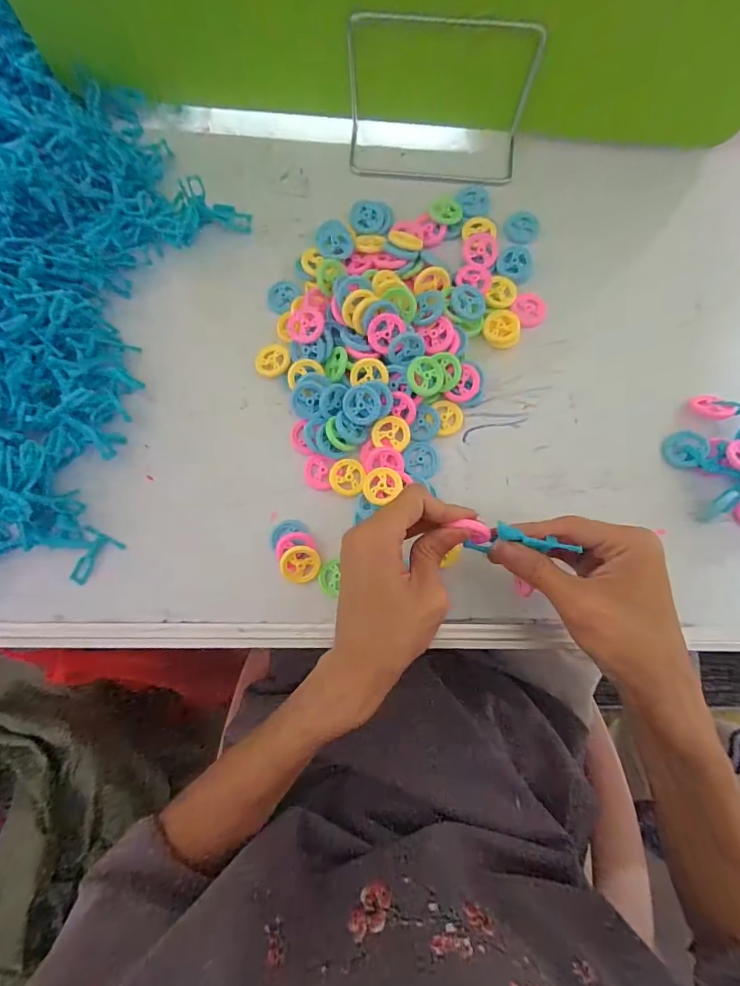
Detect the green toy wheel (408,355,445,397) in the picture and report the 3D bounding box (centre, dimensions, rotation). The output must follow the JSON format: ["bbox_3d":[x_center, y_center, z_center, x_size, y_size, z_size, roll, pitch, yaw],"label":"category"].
[{"bbox_3d":[0.043,-0.090,0.327,0.030,0.007,0.029,-4,103,-17],"label":"green toy wheel"}]

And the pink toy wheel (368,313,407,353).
[{"bbox_3d":[0.011,-0.125,0.328,0.023,0.004,0.029,42,107,-10],"label":"pink toy wheel"}]

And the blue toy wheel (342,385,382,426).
[{"bbox_3d":[-0.006,-0.068,0.327,0.029,0.004,0.030,1,95,8],"label":"blue toy wheel"}]

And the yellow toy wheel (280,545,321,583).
[{"bbox_3d":[-0.052,0.053,0.315,0.029,0.004,0.028,-1,98,-11],"label":"yellow toy wheel"}]

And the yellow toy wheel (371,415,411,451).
[{"bbox_3d":[0.017,-0.048,0.334,0.029,0.009,0.025,12,80,3],"label":"yellow toy wheel"}]

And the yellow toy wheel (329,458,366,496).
[{"bbox_3d":[-0.018,-0.013,0.329,0.026,0.004,0.028,0,80,1],"label":"yellow toy wheel"}]

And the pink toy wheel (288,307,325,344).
[{"bbox_3d":[-0.052,-0.134,0.339,0.030,0.006,0.028,1,97,9],"label":"pink toy wheel"}]

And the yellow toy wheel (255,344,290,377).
[{"bbox_3d":[-0.080,-0.110,0.349,0.028,0.007,0.029,0,80,1],"label":"yellow toy wheel"}]

